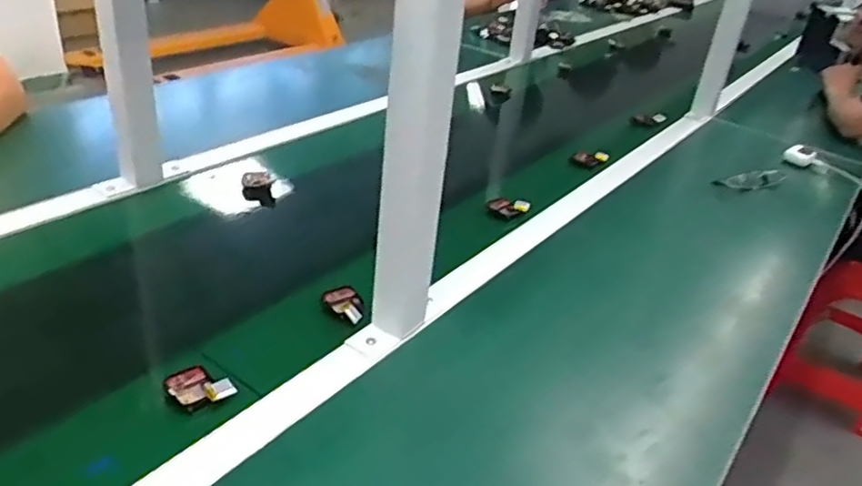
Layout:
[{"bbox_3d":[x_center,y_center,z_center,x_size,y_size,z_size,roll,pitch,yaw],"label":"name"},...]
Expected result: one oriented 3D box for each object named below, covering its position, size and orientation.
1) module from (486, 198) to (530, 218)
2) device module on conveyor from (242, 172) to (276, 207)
[{"bbox_3d":[0.108,-0.051,0.934,0.058,0.021,0.029,14,32,12],"label":"module"},{"bbox_3d":[-0.238,-0.075,0.918,0.041,0.033,0.051,-3,33,-17],"label":"device module on conveyor"}]

